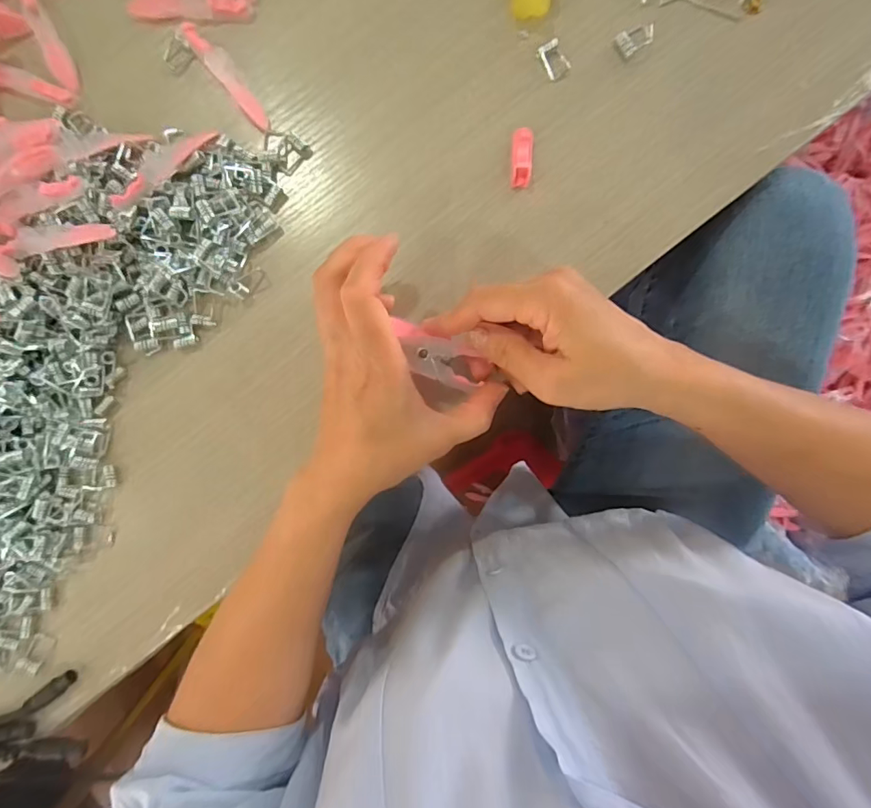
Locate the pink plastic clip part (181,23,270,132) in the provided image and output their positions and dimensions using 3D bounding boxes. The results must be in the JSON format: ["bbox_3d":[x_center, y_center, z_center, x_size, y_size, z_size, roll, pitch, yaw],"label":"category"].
[{"bbox_3d":[-0.131,-0.207,0.311,0.014,0.006,0.078,-39,90,0],"label":"pink plastic clip part"}]

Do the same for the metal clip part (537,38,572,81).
[{"bbox_3d":[0.075,-0.216,0.309,0.015,0.004,0.021,-33,90,0],"label":"metal clip part"}]

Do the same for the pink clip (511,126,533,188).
[{"bbox_3d":[0.054,-0.155,0.309,0.013,0.009,0.035,3,90,0],"label":"pink clip"}]

